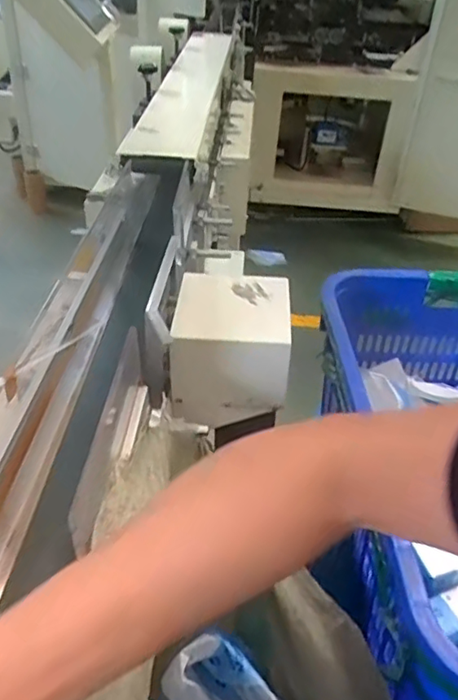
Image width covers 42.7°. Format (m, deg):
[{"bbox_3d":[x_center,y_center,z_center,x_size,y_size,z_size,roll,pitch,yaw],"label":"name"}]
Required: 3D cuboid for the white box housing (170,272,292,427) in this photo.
[{"bbox_3d":[0.005,-0.004,0.820,0.153,0.138,0.161,4,38,1],"label":"white box housing"}]

